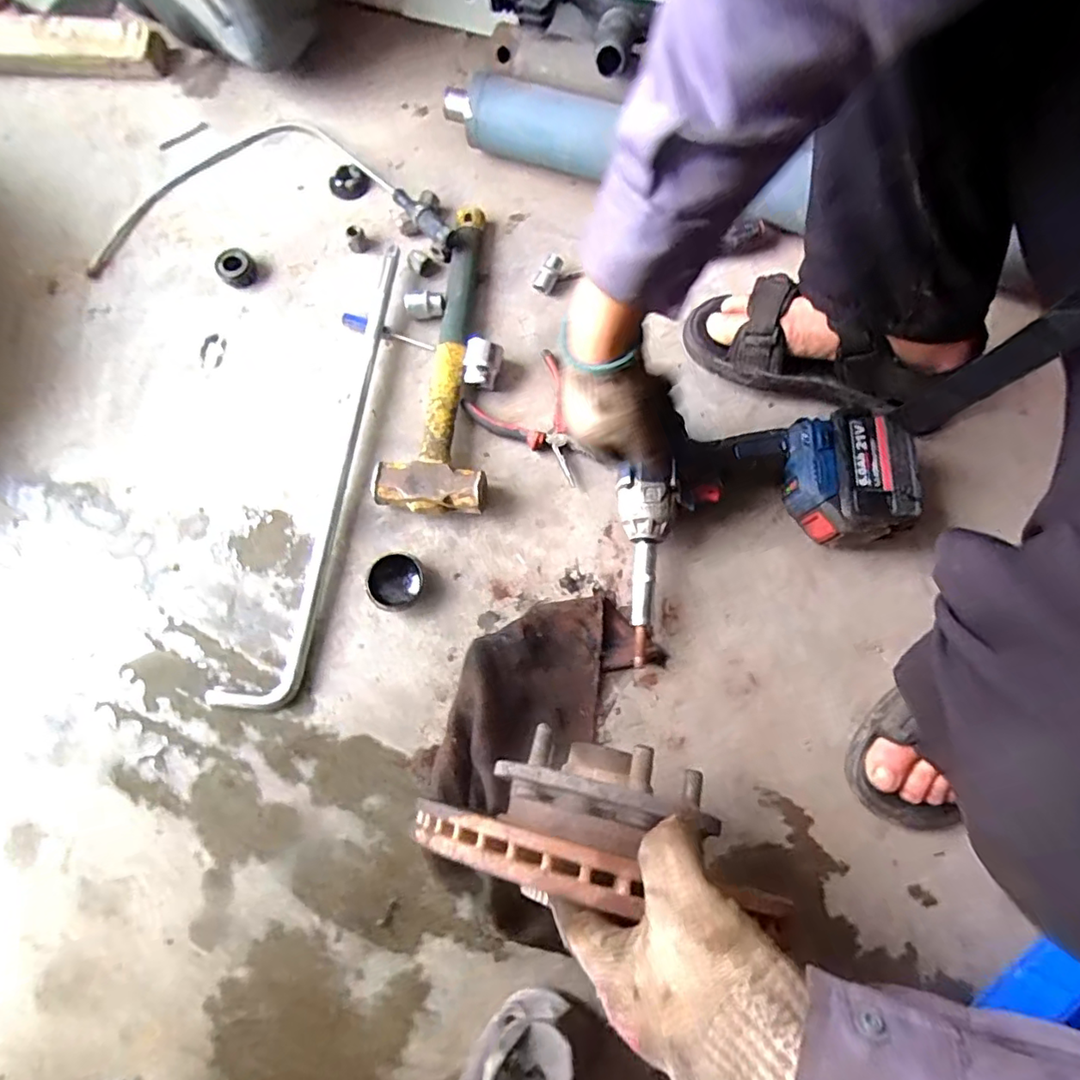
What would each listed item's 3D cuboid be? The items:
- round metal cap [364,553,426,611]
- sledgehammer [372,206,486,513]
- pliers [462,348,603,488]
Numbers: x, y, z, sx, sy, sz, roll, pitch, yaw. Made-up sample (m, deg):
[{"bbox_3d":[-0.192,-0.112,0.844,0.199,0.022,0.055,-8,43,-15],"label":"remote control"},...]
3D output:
[{"bbox_3d":[-0.141,0.042,0.556,0.054,0.027,0.053,0,76,0],"label":"round metal cap"},{"bbox_3d":[-0.097,-0.199,0.605,0.109,0.043,0.362,4,76,1],"label":"sledgehammer"},{"bbox_3d":[0.001,-0.123,0.590,0.110,0.025,0.134,-35,78,-8],"label":"pliers"}]

